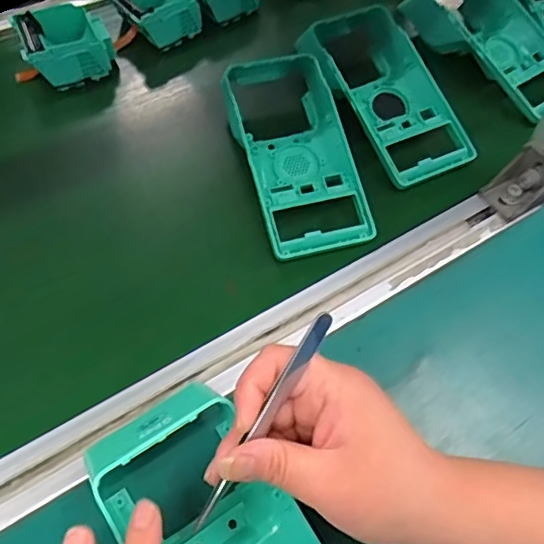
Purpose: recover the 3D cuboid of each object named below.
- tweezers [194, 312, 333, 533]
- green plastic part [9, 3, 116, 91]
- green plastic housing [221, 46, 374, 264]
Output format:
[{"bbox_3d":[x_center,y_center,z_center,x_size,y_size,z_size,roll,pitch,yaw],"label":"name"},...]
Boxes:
[{"bbox_3d":[-0.002,0.067,0.267,0.008,0.007,0.110,32,90,16],"label":"tweezers"},{"bbox_3d":[-0.192,-0.211,0.525,0.077,0.045,0.079,-17,60,-16],"label":"green plastic part"},{"bbox_3d":[0.017,-0.101,0.443,0.088,0.043,0.172,-10,58,-11],"label":"green plastic housing"}]

